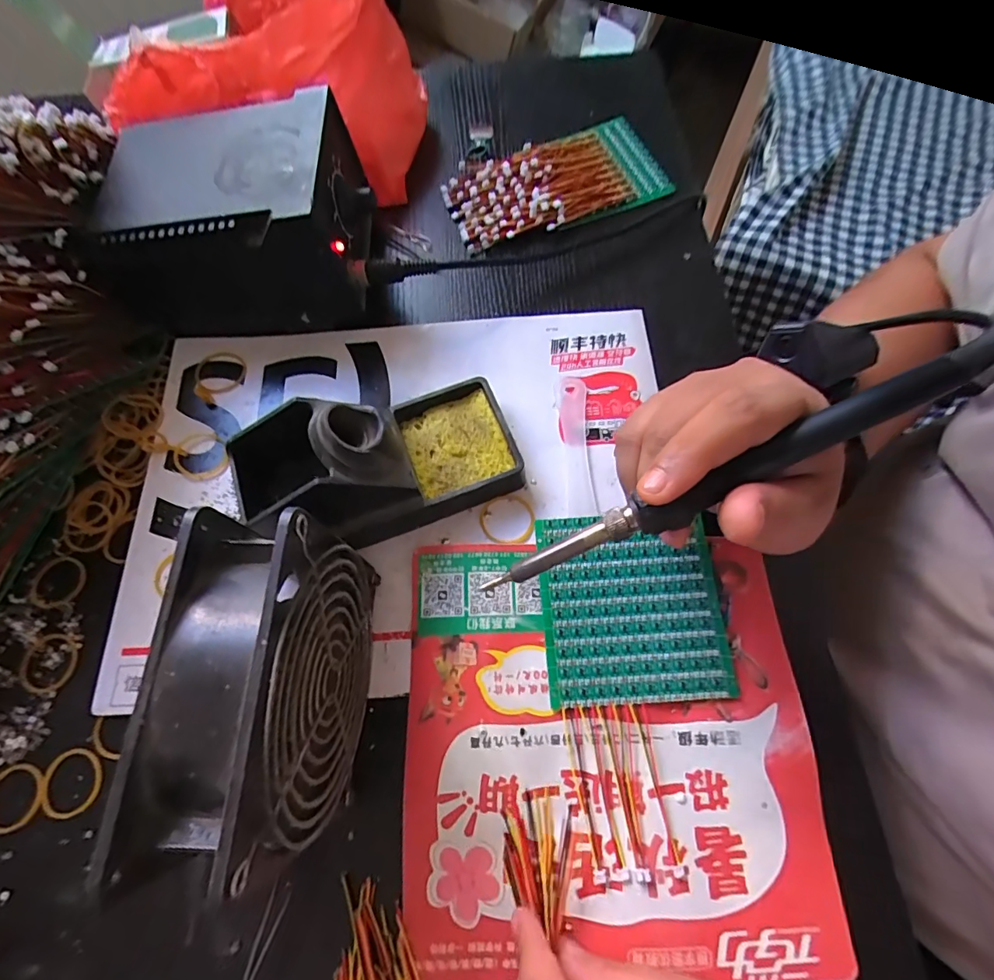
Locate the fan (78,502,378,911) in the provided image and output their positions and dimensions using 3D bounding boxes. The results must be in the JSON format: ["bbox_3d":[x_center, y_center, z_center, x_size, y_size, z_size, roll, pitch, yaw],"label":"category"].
[{"bbox_3d":[-0.087,0.076,0.211,0.048,0.117,0.123,0,68,1],"label":"fan"}]

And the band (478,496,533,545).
[{"bbox_3d":[0.007,0.017,0.296,0.031,0.005,0.032,0,68,1],"label":"band"}]

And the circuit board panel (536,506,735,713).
[{"bbox_3d":[0.072,0.062,0.269,0.093,0.008,0.097,-3,68,0],"label":"circuit board panel"}]

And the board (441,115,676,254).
[{"bbox_3d":[0.042,-0.241,0.384,0.159,0.014,0.087,-18,69,-6],"label":"board"}]

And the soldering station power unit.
[{"bbox_3d":[-0.165,-0.182,0.332,0.160,0.092,0.116,-2,68,0],"label":"soldering station power unit"}]

